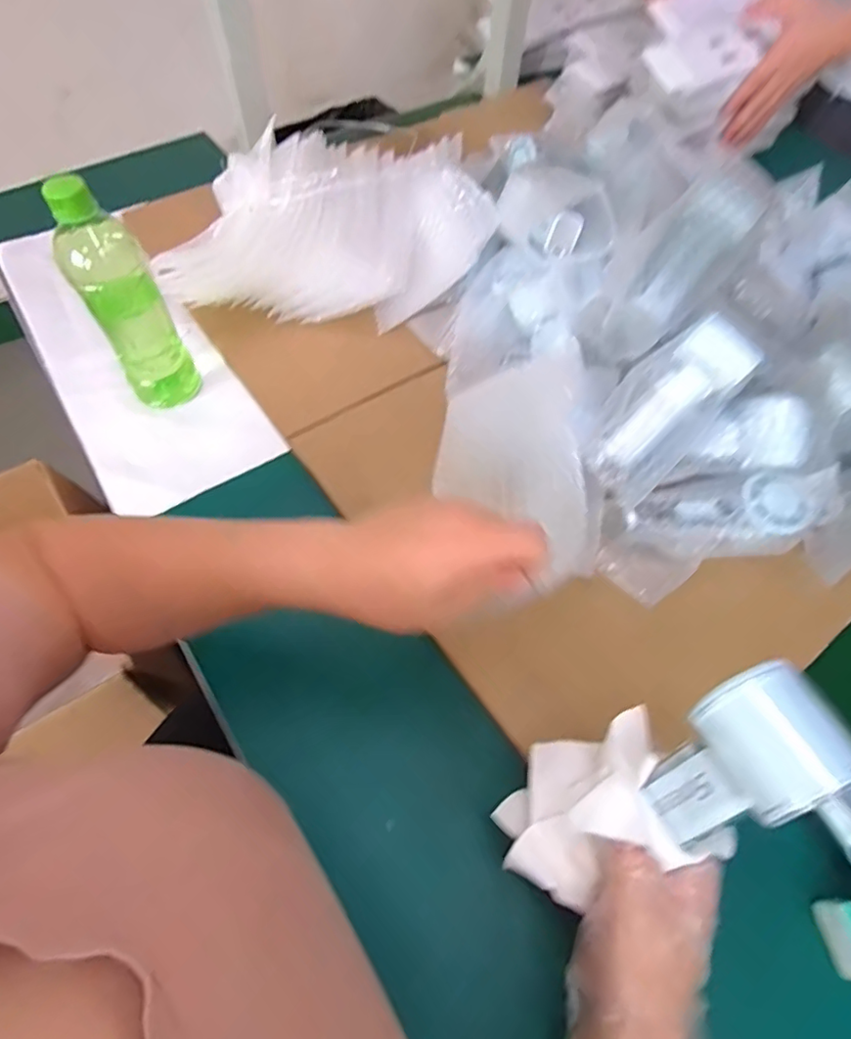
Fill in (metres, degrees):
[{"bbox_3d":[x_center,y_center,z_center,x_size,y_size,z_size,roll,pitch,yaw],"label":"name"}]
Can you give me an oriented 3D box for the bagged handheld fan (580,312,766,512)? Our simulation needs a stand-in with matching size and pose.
[{"bbox_3d":[0.199,-0.095,0.468,0.085,0.039,0.170,41,90,19],"label":"bagged handheld fan"}]

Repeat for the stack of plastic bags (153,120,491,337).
[{"bbox_3d":[-0.107,-0.330,0.611,0.359,0.065,0.223,-8,79,-6],"label":"stack of plastic bags"}]

